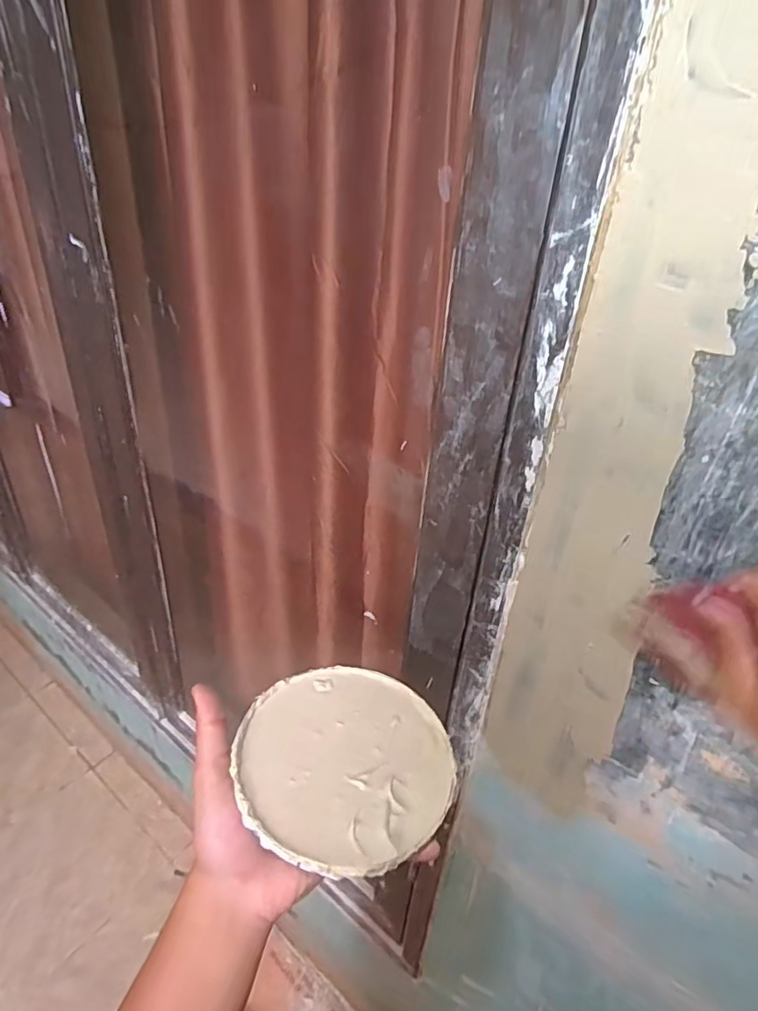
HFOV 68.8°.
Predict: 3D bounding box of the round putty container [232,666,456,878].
[{"bbox_3d":[-0.024,0.170,0.383,0.147,0.014,0.144,3,32,-2],"label":"round putty container"}]

